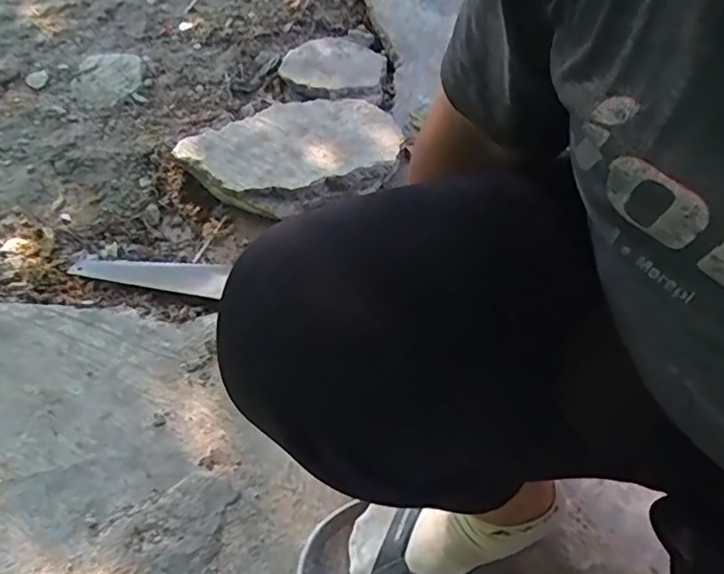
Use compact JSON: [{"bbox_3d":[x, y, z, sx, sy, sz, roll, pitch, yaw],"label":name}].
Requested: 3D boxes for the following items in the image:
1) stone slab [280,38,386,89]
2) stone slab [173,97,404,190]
[{"bbox_3d":[-0.059,-0.444,1.138,0.201,0.026,0.176,0,52,3],"label":"stone slab"},{"bbox_3d":[-0.114,-0.236,0.959,0.358,0.060,0.239,-22,58,-16],"label":"stone slab"}]

